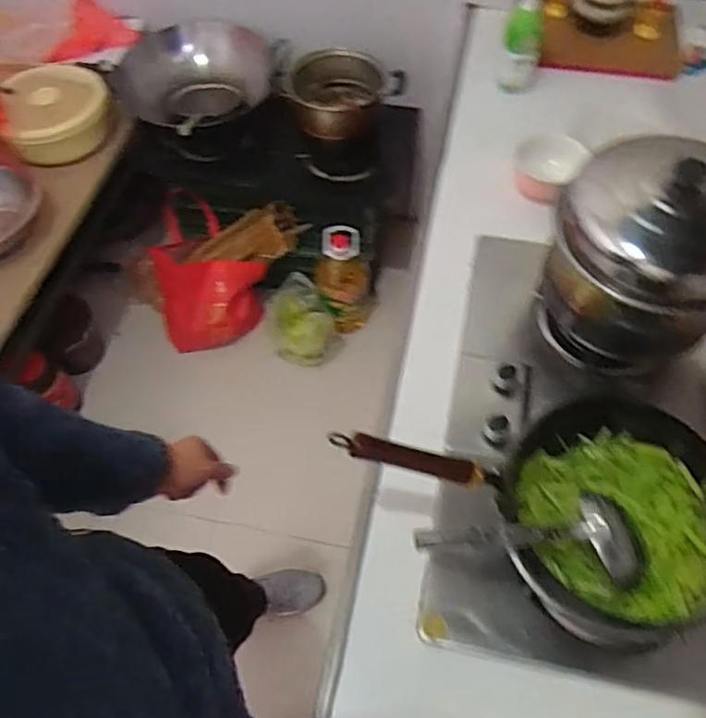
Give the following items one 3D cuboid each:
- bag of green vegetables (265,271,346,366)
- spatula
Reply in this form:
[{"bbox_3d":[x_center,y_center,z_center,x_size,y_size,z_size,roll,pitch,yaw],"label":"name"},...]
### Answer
[{"bbox_3d":[-0.167,-0.113,1.914,0.184,0.220,0.243,-30,61,-16],"label":"bag of green vegetables"},{"bbox_3d":[0.207,0.203,0.691,0.255,0.072,0.101,4,56,-14],"label":"spatula"}]

